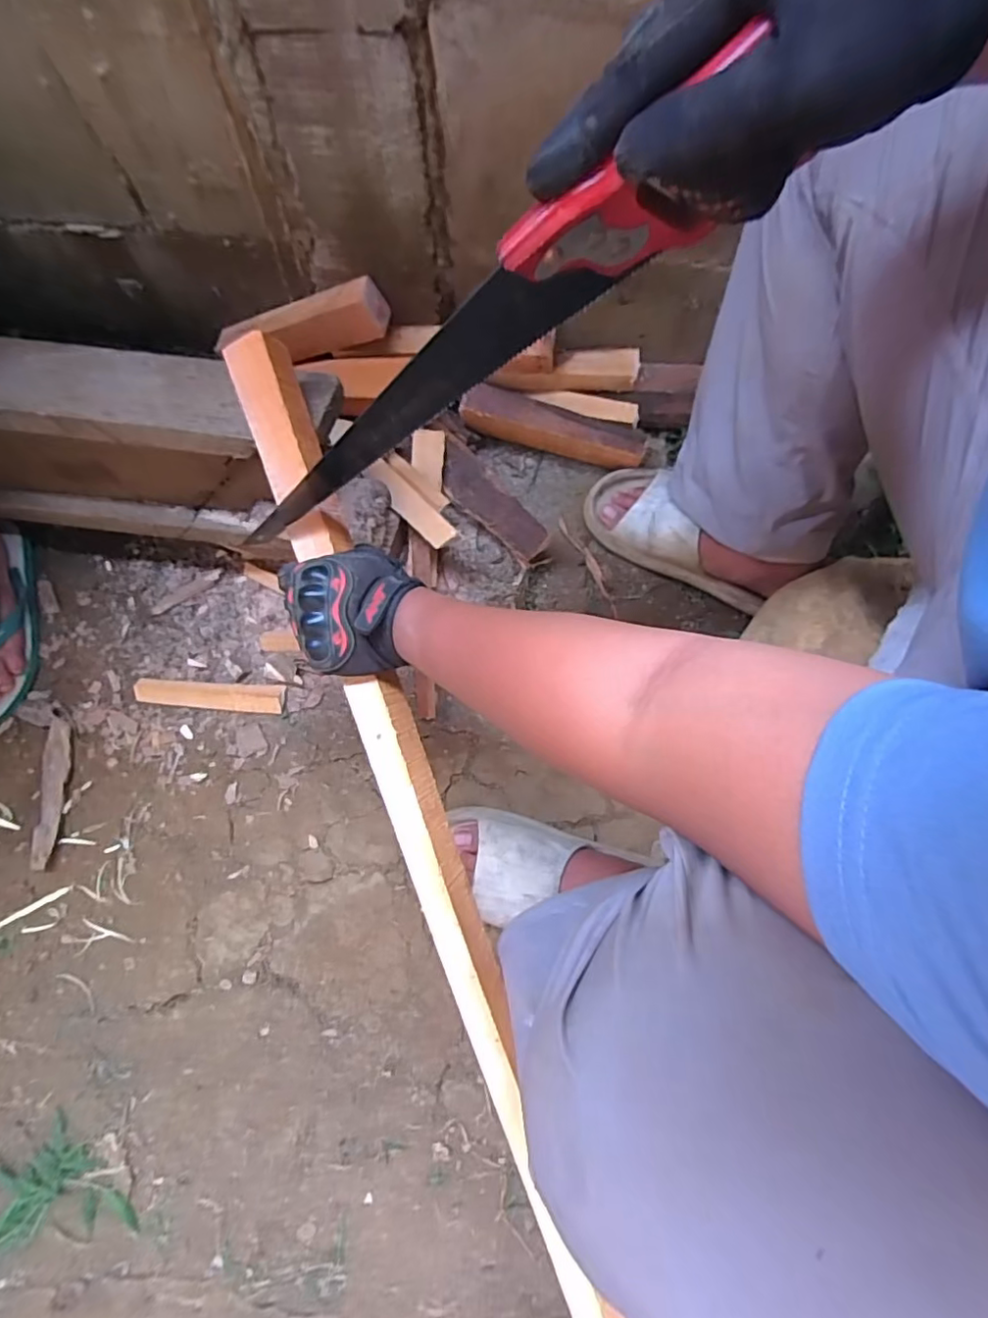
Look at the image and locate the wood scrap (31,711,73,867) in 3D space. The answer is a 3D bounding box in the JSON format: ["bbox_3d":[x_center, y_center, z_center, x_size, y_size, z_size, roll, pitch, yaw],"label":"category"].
[{"bbox_3d":[-0.519,0.156,0.685,0.023,0.021,0.169,2,79,-1],"label":"wood scrap"}]

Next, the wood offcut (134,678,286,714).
[{"bbox_3d":[-0.351,0.044,0.718,0.179,0.012,0.034,3,79,-1],"label":"wood offcut"}]

